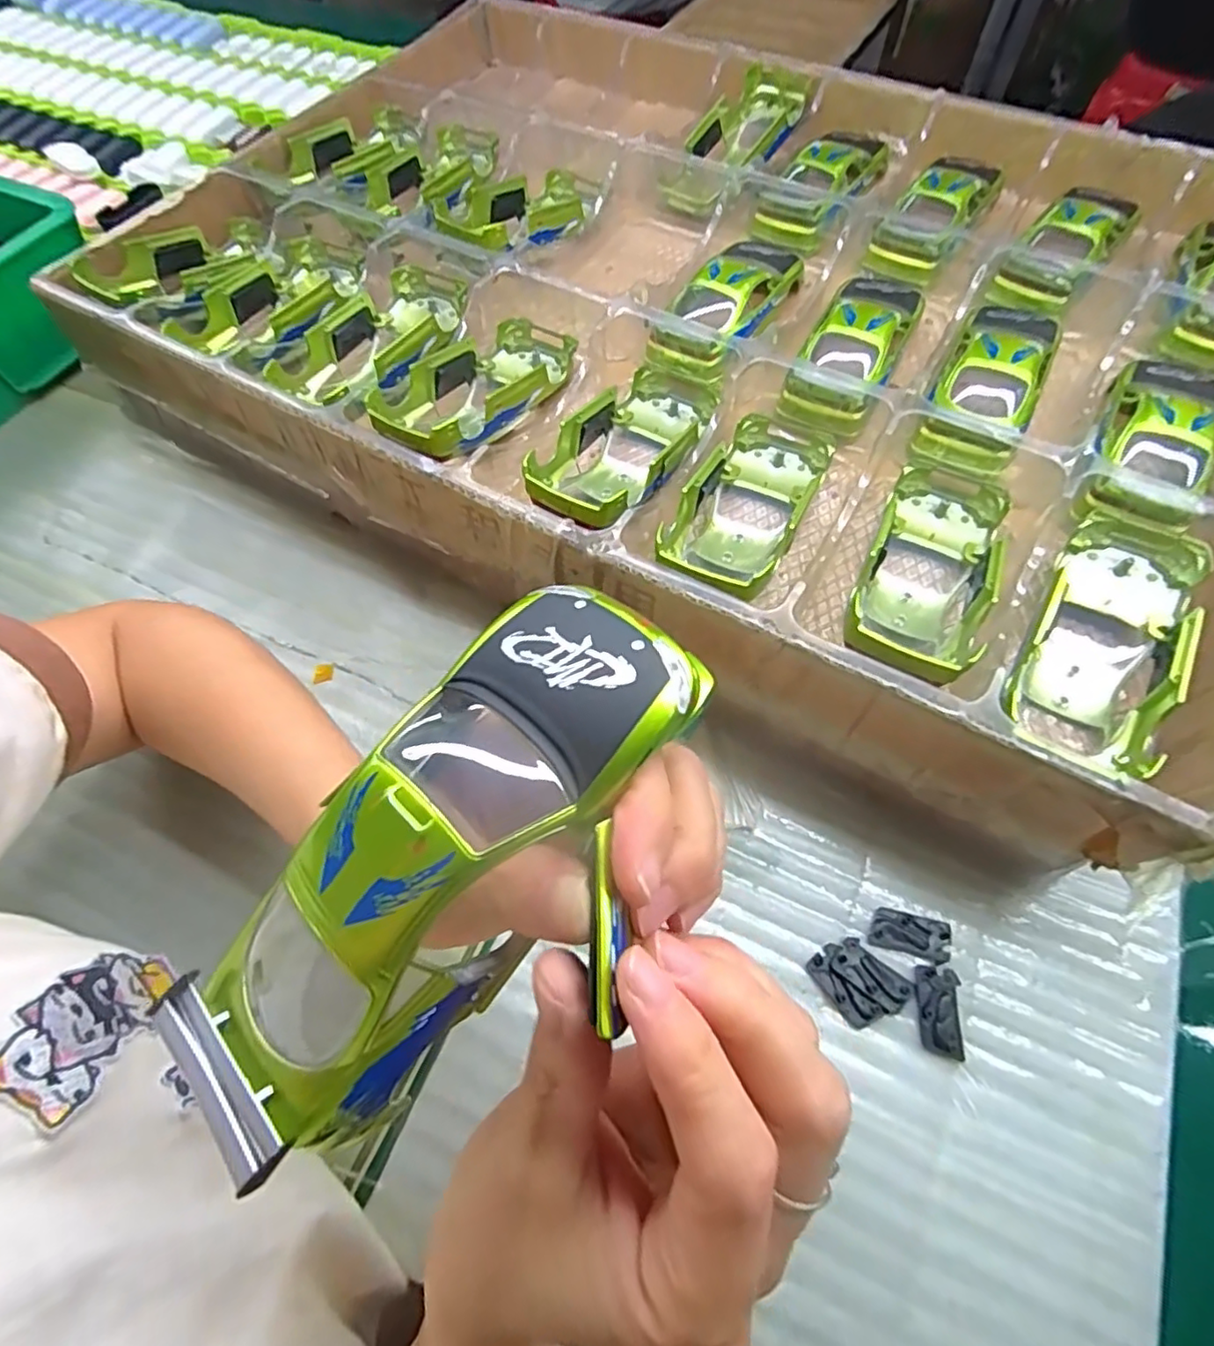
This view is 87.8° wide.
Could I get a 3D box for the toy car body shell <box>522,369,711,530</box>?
[{"bbox_3d":[0.014,-0.118,0.328,0.061,0.043,0.139,28,67,15],"label":"toy car body shell"}]

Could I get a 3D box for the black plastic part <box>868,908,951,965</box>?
[{"bbox_3d":[0.136,0.116,0.281,0.033,0.004,0.018,14,64,9],"label":"black plastic part"}]

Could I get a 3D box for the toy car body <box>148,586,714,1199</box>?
[{"bbox_3d":[-0.034,0.037,0.133,0.048,0.028,0.128,37,81,18],"label":"toy car body"}]

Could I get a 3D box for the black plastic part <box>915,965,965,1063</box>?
[{"bbox_3d":[0.141,0.143,0.267,0.017,0.004,0.034,6,63,5],"label":"black plastic part"}]

